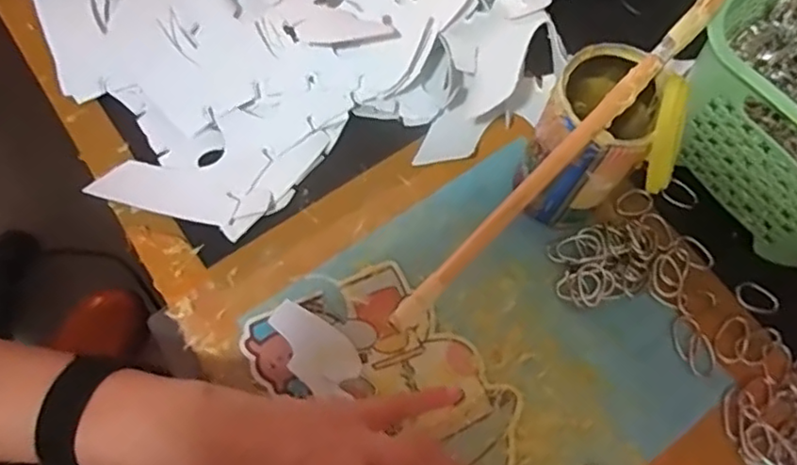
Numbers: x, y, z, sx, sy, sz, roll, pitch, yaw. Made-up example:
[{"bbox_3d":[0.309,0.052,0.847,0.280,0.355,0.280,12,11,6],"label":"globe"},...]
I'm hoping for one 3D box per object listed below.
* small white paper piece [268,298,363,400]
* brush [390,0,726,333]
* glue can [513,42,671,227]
[{"bbox_3d":[-0.052,0.073,0.383,0.037,0.004,0.066,-45,98,1],"label":"small white paper piece"},{"bbox_3d":[0.092,-0.047,0.317,0.012,0.006,0.268,42,73,12],"label":"brush"},{"bbox_3d":[0.114,-0.056,0.386,0.057,0.124,0.067,25,70,7],"label":"glue can"}]

